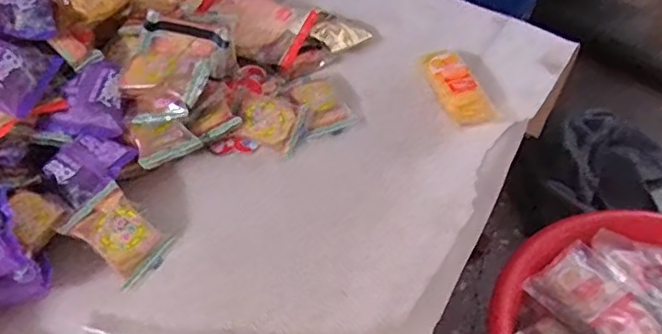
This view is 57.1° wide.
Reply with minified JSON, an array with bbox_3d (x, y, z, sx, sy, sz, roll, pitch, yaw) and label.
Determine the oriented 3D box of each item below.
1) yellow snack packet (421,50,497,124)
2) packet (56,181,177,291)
[{"bbox_3d":[0.115,-0.072,0.557,0.034,0.025,0.088,-15,49,-20],"label":"yellow snack packet"},{"bbox_3d":[-0.152,0.048,0.439,0.066,0.013,0.049,41,61,1],"label":"packet"}]

